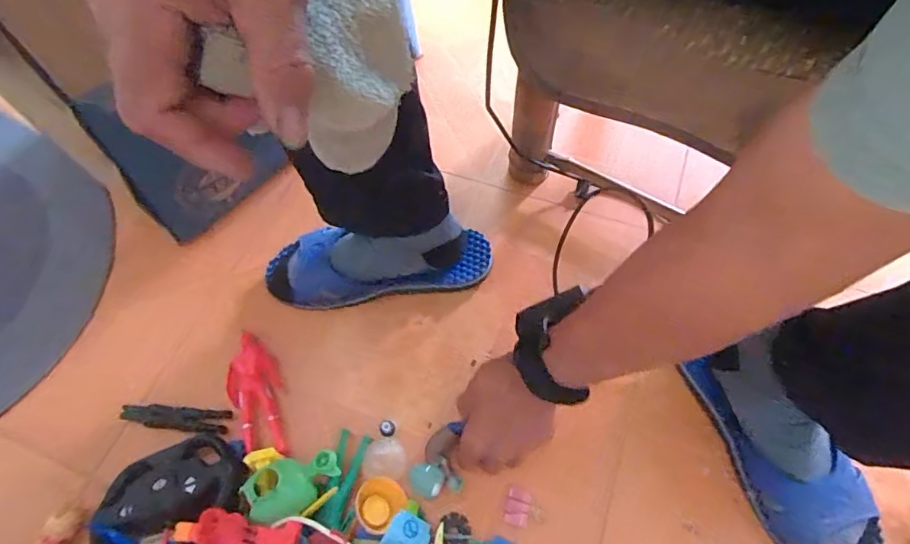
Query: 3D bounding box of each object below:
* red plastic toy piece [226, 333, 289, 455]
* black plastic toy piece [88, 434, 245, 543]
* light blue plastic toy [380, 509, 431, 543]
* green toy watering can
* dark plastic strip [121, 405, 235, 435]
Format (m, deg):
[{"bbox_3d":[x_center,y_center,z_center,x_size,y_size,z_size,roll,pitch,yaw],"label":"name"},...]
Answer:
[{"bbox_3d":[-0.216,0.133,0.547,0.055,0.031,0.140,-20,63,-10],"label":"red plastic toy piece"},{"bbox_3d":[-0.278,0.211,0.486,0.138,0.033,0.090,-22,63,-11],"label":"black plastic toy piece"},{"bbox_3d":[-0.044,0.244,0.464,0.040,0.005,0.038,37,50,-6],"label":"light blue plastic toy"},{"bbox_3d":[-0.151,0.204,0.479,0.084,0.046,0.054,-19,62,-8],"label":"green toy watering can"},{"bbox_3d":[-0.298,0.155,0.533,0.119,0.012,0.025,4,61,3],"label":"dark plastic strip"}]

